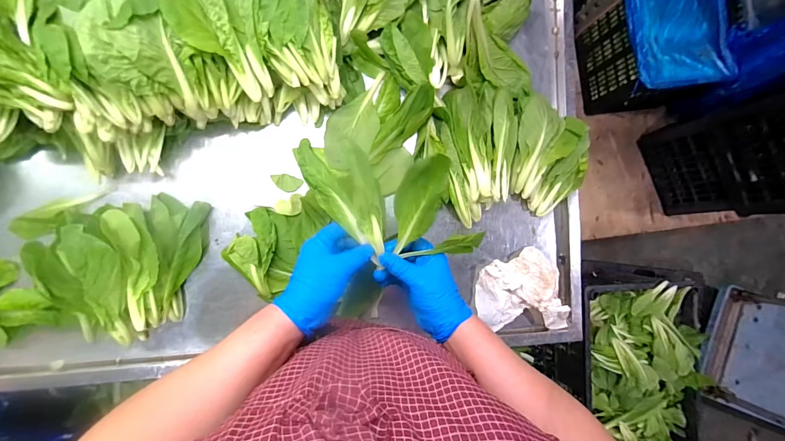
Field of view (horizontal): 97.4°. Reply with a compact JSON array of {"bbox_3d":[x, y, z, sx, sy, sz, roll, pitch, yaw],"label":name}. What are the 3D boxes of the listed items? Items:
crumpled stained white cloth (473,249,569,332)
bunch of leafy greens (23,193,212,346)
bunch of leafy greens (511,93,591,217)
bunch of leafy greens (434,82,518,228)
[{"bbox_3d":[0.216,0.116,0.569,0.151,0.027,0.128,0,89,-8],"label":"crumpled stained white cloth"},{"bbox_3d":[-0.371,0.060,0.470,0.179,0.074,0.208,14,87,-8],"label":"bunch of leafy greens"},{"bbox_3d":[0.255,-0.103,0.563,0.120,0.053,0.175,4,88,-8],"label":"bunch of leafy greens"},{"bbox_3d":[0.141,-0.109,0.546,0.118,0.043,0.217,-7,90,-8],"label":"bunch of leafy greens"}]

